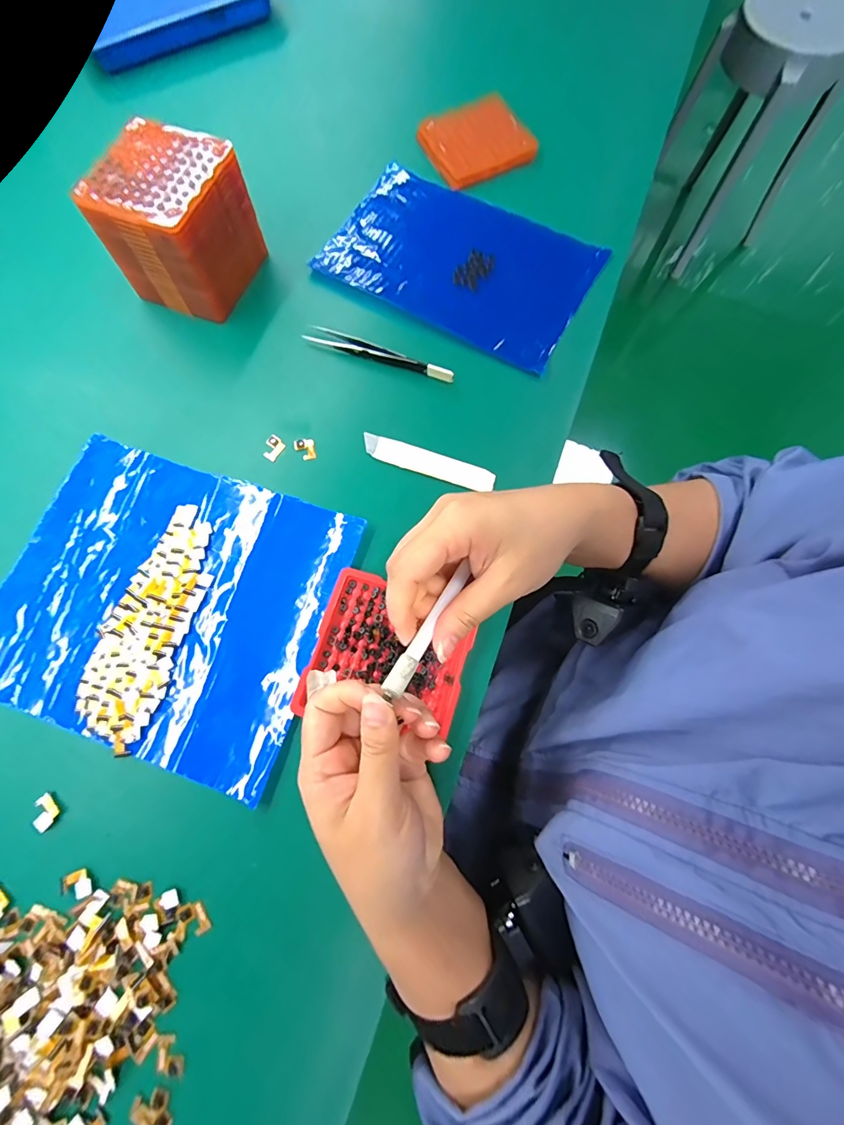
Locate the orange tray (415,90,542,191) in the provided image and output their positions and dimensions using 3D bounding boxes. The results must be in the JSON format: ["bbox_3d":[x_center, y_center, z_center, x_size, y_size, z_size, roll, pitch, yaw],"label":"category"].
[{"bbox_3d":[0.052,-0.411,0.417,0.094,0.010,0.087,-27,76,-7],"label":"orange tray"}]

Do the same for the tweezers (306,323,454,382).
[{"bbox_3d":[-0.035,-0.168,0.346,0.125,0.007,0.019,23,76,7],"label":"tweezers"}]

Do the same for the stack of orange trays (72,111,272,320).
[{"bbox_3d":[-0.188,-0.264,0.340,0.085,0.080,0.097,23,76,6],"label":"stack of orange trays"}]

